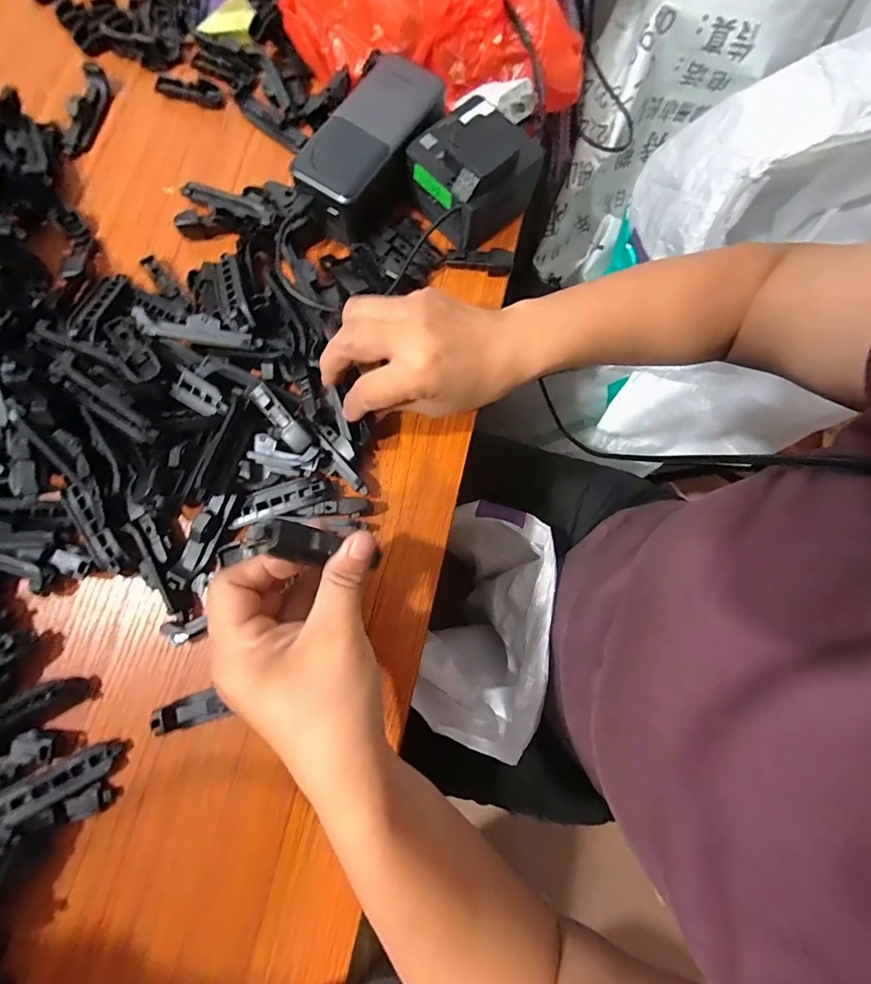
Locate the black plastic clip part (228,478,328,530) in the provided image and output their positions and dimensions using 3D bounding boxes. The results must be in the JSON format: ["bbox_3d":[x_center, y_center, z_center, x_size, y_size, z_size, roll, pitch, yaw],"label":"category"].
[{"bbox_3d":[-0.102,0.005,0.278,0.062,0.005,0.018,-18,80,-6],"label":"black plastic clip part"}]

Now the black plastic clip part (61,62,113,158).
[{"bbox_3d":[-0.277,-0.300,0.337,0.016,0.014,0.073,13,78,0],"label":"black plastic clip part"}]

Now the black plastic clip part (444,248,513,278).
[{"bbox_3d":[0.034,-0.178,0.332,0.051,0.008,0.018,2,78,-3],"label":"black plastic clip part"}]

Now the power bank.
[{"bbox_3d":[-0.047,-0.248,0.313,0.061,0.035,0.132,24,78,2],"label":"power bank"}]

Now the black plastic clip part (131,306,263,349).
[{"bbox_3d":[-0.151,-0.103,0.274,0.073,0.004,0.018,7,79,-14],"label":"black plastic clip part"}]

